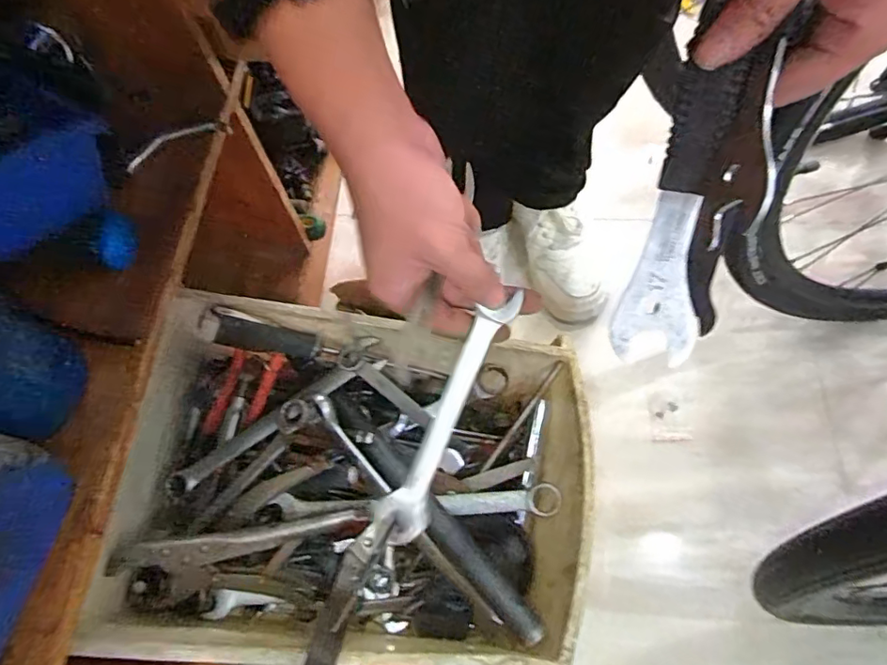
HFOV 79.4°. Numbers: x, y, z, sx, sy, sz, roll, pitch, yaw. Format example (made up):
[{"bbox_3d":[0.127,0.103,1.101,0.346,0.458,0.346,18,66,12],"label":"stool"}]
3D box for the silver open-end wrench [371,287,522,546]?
[{"bbox_3d":[0.001,0.055,0.340,0.033,0.007,0.174,26,98,13],"label":"silver open-end wrench"}]

